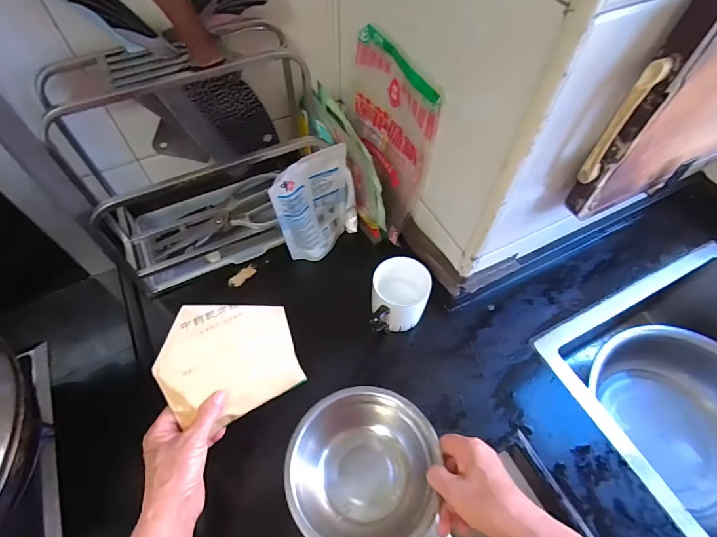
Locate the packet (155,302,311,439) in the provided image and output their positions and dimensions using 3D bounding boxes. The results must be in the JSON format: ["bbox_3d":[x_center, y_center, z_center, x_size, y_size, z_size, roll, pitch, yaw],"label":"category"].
[{"bbox_3d":[-0.147,0.104,0.450,0.151,0.013,0.137,-23,97,-33],"label":"packet"}]

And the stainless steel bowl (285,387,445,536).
[{"bbox_3d":[0.004,0.228,0.444,0.160,0.063,0.164,0,57,-1],"label":"stainless steel bowl"}]

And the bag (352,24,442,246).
[{"bbox_3d":[0.041,-0.190,0.562,0.040,0.238,0.178,-18,60,-12],"label":"bag"}]

